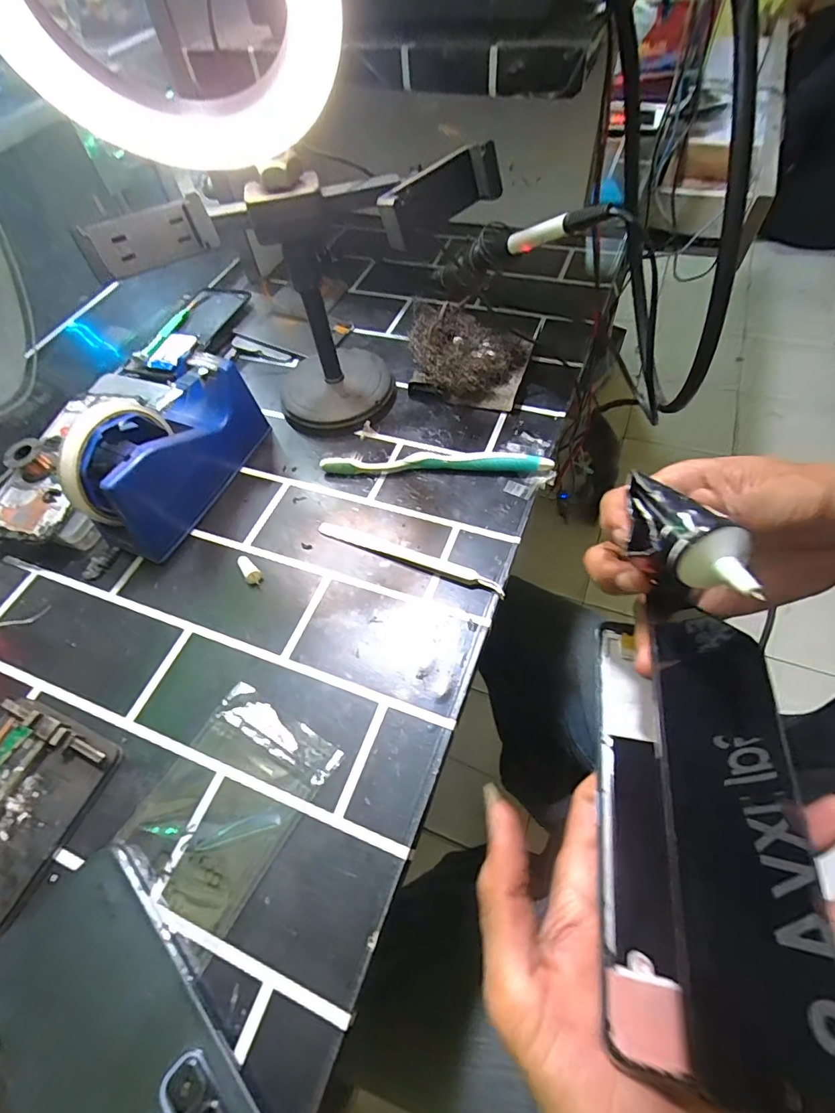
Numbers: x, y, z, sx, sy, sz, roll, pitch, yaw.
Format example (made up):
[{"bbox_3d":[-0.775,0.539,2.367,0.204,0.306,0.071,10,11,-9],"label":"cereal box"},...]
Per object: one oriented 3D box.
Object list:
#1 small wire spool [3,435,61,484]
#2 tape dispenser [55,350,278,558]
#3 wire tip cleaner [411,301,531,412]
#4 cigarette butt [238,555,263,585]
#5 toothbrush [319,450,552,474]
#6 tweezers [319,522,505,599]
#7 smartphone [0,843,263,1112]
[{"bbox_3d":[-0.316,-0.080,0.391,0.027,0.024,0.029,12,60,14],"label":"small wire spool"},{"bbox_3d":[-0.190,-0.086,0.366,0.056,0.093,0.156,13,60,14],"label":"tape dispenser"},{"bbox_3d":[0.048,-0.187,0.437,0.101,0.051,0.088,13,60,14],"label":"wire tip cleaner"},{"bbox_3d":[-0.124,0.010,0.353,0.011,0.010,0.026,-34,60,-15],"label":"cigarette butt"},{"bbox_3d":[0.015,-0.077,0.388,0.183,0.019,0.015,0,57,6],"label":"toothbrush"},{"bbox_3d":[-0.007,-0.002,0.349,0.146,0.008,0.012,20,62,18],"label":"tweezers"},{"bbox_3d":[-0.134,0.225,0.213,0.166,0.014,0.079,37,68,26],"label":"smartphone"}]

